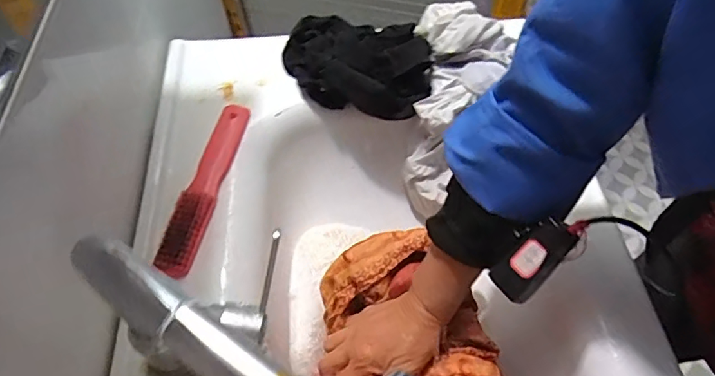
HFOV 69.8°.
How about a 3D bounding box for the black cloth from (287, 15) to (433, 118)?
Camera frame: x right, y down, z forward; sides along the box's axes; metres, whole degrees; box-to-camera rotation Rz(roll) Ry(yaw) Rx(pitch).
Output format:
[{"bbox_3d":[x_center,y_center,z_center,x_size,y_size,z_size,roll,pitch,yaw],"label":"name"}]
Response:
[{"bbox_3d":[-0.002,-0.157,0.612,0.172,0.059,0.139,2,56,7],"label":"black cloth"}]

